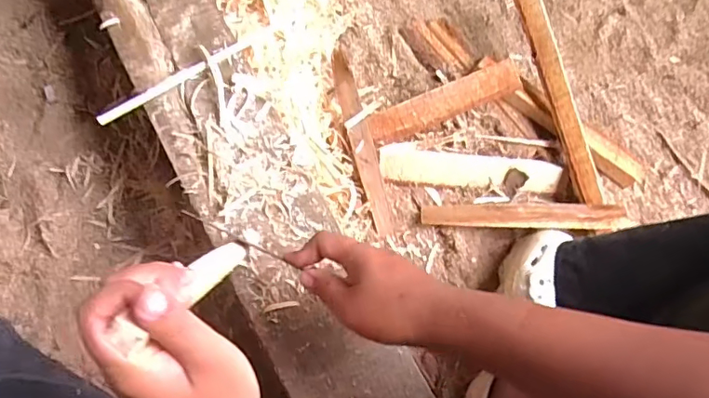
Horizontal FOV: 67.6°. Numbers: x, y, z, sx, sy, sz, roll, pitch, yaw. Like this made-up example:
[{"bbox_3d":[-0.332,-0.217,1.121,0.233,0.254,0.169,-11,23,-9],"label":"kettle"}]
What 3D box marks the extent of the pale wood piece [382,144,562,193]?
[{"bbox_3d":[0.141,-0.036,0.653,0.216,0.019,0.047,8,74,-1],"label":"pale wood piece"}]

